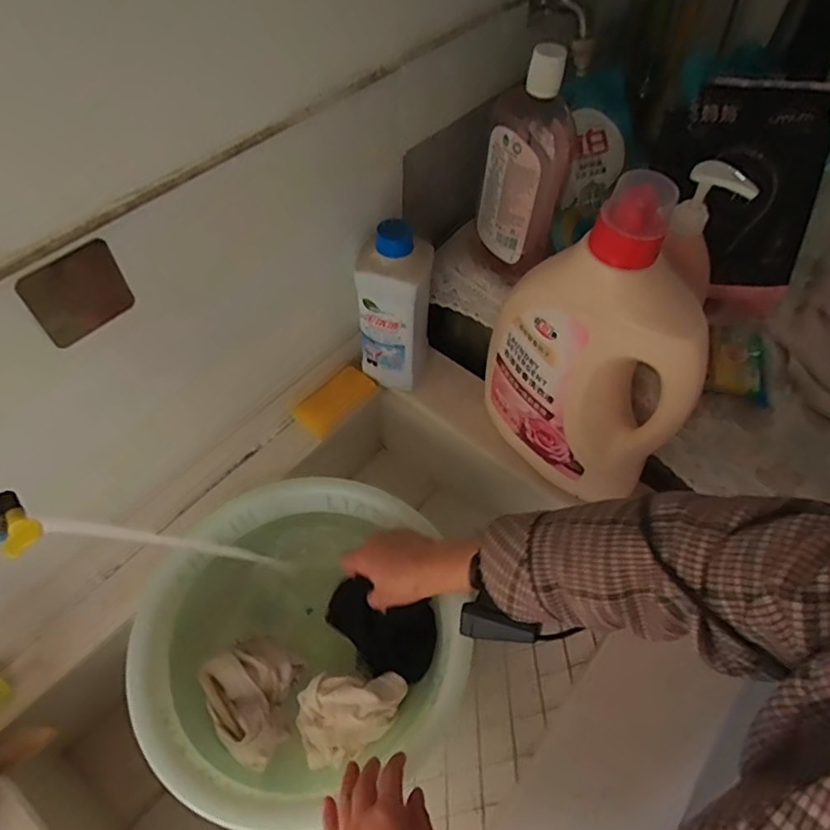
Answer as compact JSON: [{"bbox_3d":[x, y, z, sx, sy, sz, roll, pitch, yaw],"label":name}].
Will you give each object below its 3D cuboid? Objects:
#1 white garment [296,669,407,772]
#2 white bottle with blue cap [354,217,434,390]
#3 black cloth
[{"bbox_3d":[-0.064,0.307,0.574,0.107,0.041,0.078,0,55,-3],"label":"white garment"},{"bbox_3d":[-0.023,-0.122,0.645,0.073,0.202,0.060,14,56,7],"label":"white bottle with blue cap"},{"bbox_3d":[-0.035,0.222,0.597,0.118,0.052,0.073,22,57,12],"label":"black cloth"}]

